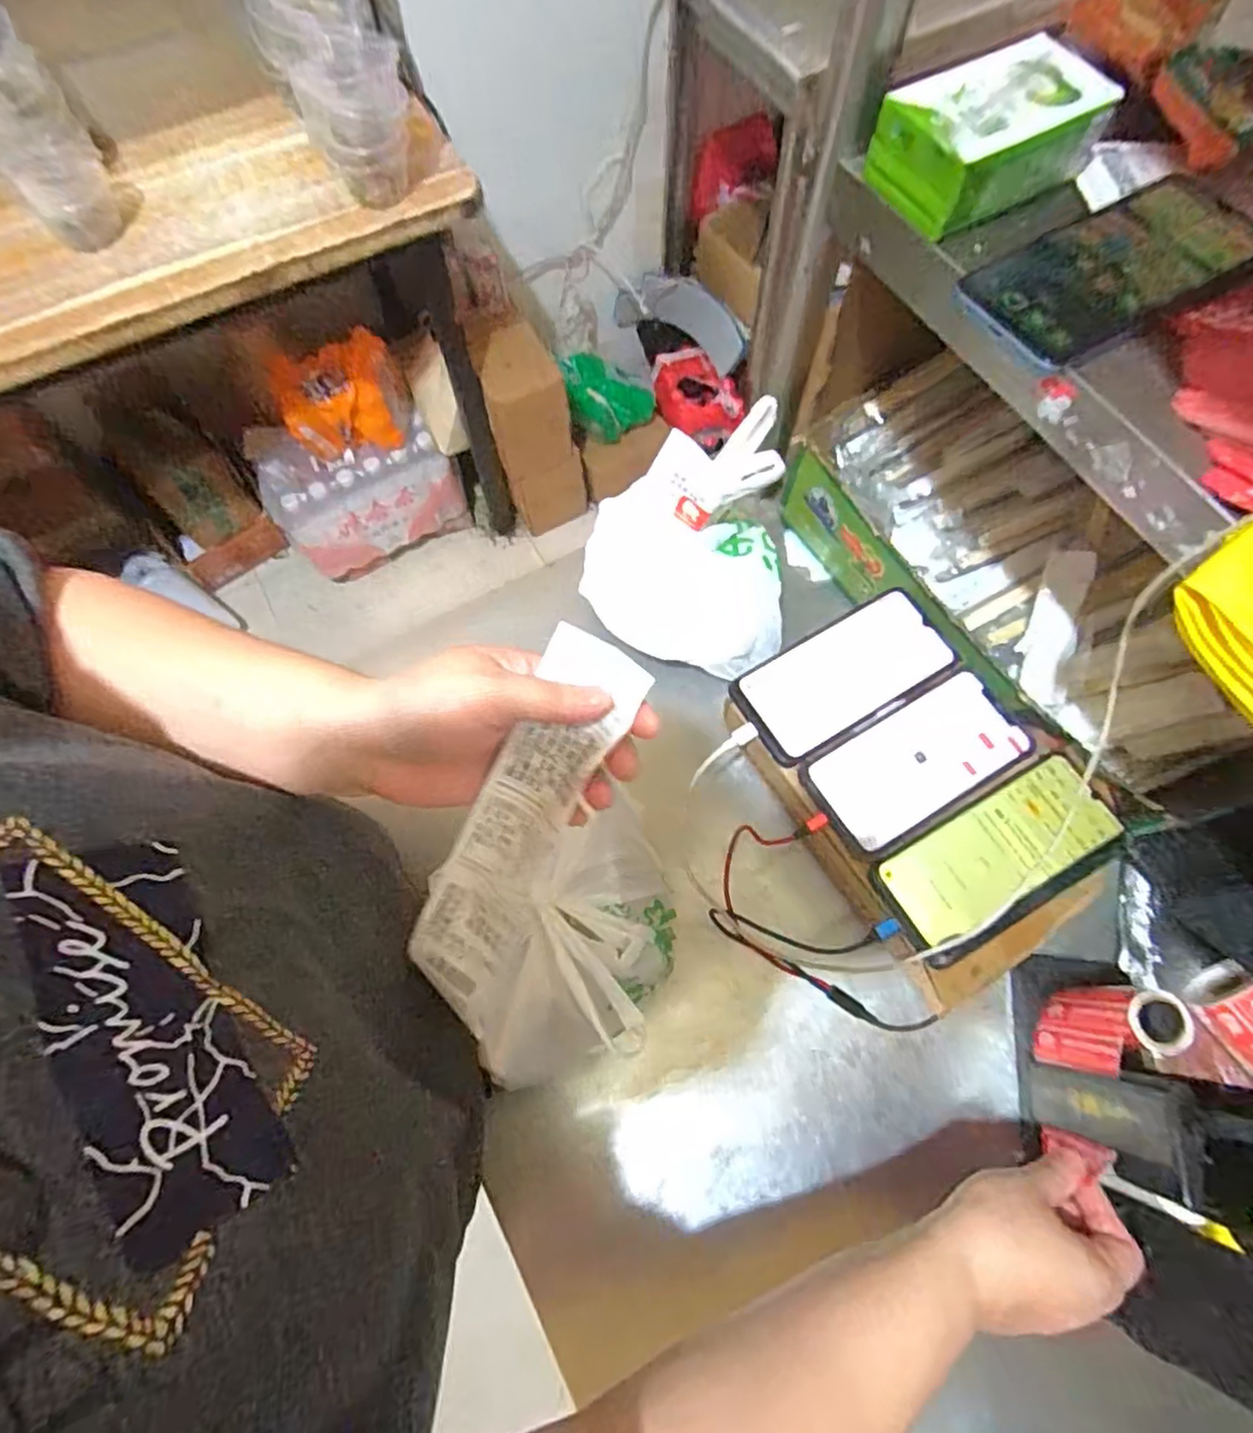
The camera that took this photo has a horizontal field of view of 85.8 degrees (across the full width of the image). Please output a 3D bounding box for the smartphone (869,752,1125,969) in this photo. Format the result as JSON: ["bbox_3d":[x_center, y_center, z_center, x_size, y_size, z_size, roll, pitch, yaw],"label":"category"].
[{"bbox_3d":[0.252,0.094,0.455,0.161,0.015,0.075,-30,75,-4],"label":"smartphone"}]

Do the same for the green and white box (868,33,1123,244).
[{"bbox_3d":[0.200,-0.318,0.371,0.112,0.045,0.067,-27,72,-10],"label":"green and white box"}]

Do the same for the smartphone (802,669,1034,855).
[{"bbox_3d":[0.208,0.031,0.484,0.149,0.013,0.080,-30,72,-11],"label":"smartphone"}]

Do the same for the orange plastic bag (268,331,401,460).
[{"bbox_3d":[-0.553,-0.614,1.290,0.231,0.167,0.150,-7,69,-3],"label":"orange plastic bag"}]

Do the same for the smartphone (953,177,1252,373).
[{"bbox_3d":[0.254,-0.238,0.355,0.154,0.014,0.072,-30,72,-11],"label":"smartphone"}]

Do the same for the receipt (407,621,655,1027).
[{"bbox_3d":[-0.056,0.060,0.336,0.055,0.016,0.207,29,105,10],"label":"receipt"}]

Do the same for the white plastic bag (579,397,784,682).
[{"bbox_3d":[0.050,-0.134,0.552,0.172,0.127,0.154,7,70,3],"label":"white plastic bag"}]

